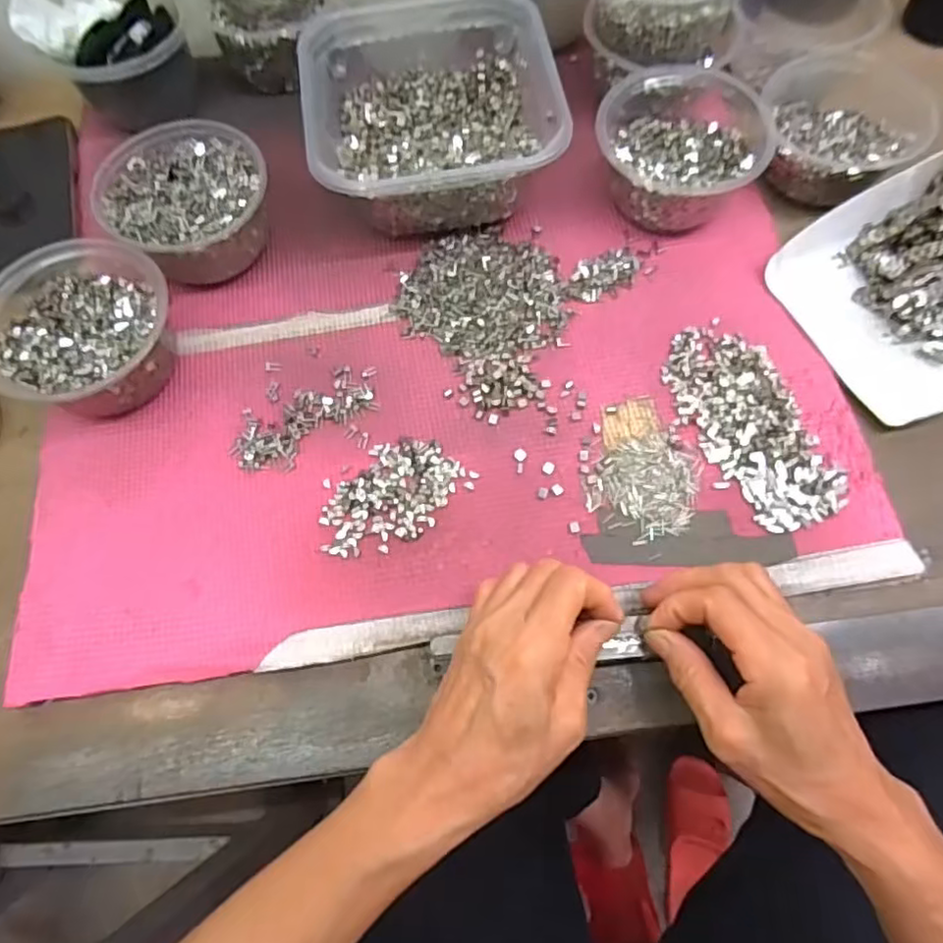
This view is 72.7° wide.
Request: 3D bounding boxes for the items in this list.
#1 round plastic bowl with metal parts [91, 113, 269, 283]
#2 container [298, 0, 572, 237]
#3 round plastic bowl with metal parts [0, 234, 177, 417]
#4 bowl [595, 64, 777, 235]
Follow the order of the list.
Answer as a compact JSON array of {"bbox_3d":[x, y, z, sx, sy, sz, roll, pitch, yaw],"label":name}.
[{"bbox_3d":[-0.198,-0.187,0.456,0.111,0.059,0.106,-1,70,1],"label":"round plastic bowl with metal parts"},{"bbox_3d":[-0.028,-0.259,0.469,0.168,0.070,0.168,-8,70,-1],"label":"container"},{"bbox_3d":[-0.245,-0.087,0.416,0.107,0.059,0.110,-1,70,1],"label":"round plastic bowl with metal parts"},{"bbox_3d":[0.151,-0.233,0.458,0.112,0.061,0.121,-1,70,1],"label":"bowl"}]

